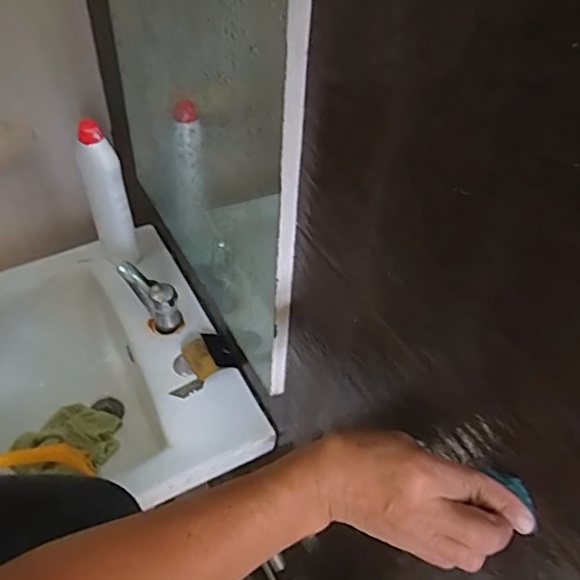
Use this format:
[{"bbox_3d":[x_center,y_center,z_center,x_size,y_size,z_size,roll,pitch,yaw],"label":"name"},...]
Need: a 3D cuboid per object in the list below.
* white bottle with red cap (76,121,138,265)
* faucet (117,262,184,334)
[{"bbox_3d":[-0.284,-0.143,0.889,0.059,0.252,0.048,-13,47,-16],"label":"white bottle with red cap"},{"bbox_3d":[-0.217,0.005,0.894,0.046,0.068,0.121,-31,54,-30],"label":"faucet"}]

